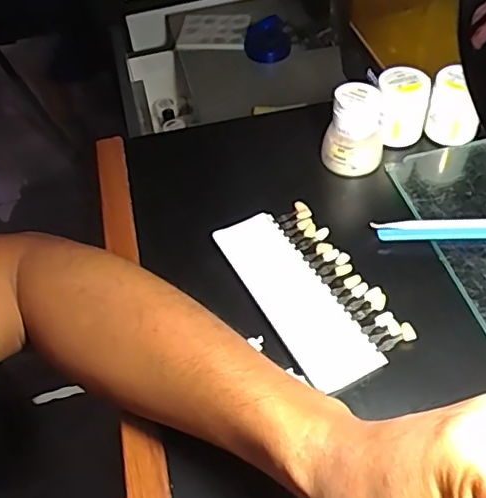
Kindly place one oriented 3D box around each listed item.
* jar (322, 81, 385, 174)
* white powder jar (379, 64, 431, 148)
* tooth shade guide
[{"bbox_3d":[0.091,-0.098,0.468,0.047,0.064,0.044,7,51,10],"label":"jar"},{"bbox_3d":[0.134,-0.122,0.493,0.043,0.058,0.037,-18,51,-10],"label":"white powder jar"},{"bbox_3d":[0.045,0.026,0.407,0.076,0.009,0.148,-24,52,-15],"label":"tooth shade guide"}]

